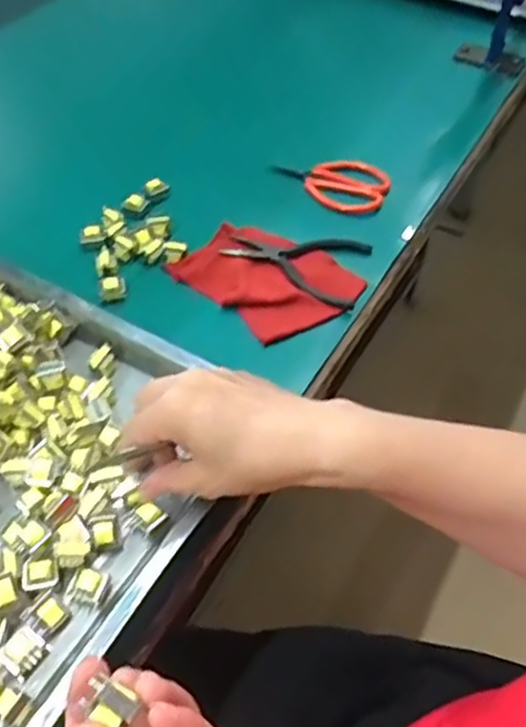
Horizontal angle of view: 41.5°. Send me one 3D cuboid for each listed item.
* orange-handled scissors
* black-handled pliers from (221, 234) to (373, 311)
[{"bbox_3d":[0.062,-0.172,0.663,0.113,0.019,0.059,12,52,7],"label":"orange-handled scissors"},{"bbox_3d":[0.031,-0.089,0.592,0.122,0.016,0.080,22,52,15],"label":"black-handled pliers"}]

